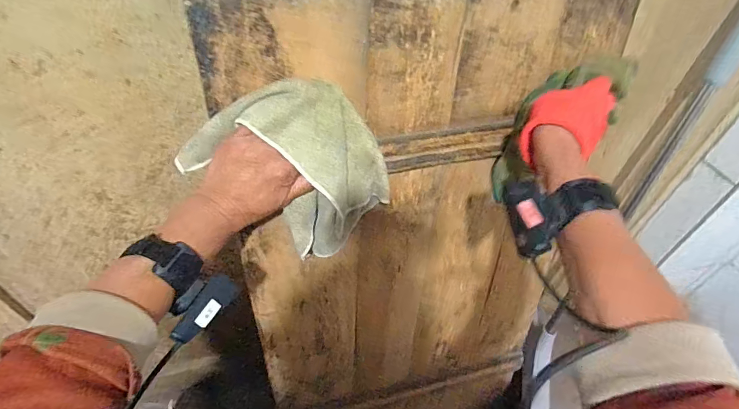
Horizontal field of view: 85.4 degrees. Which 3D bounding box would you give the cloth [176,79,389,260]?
[{"bbox_3d":[-0.084,-0.040,0.449,0.191,0.177,0.107,17,48,10],"label":"cloth"}]

